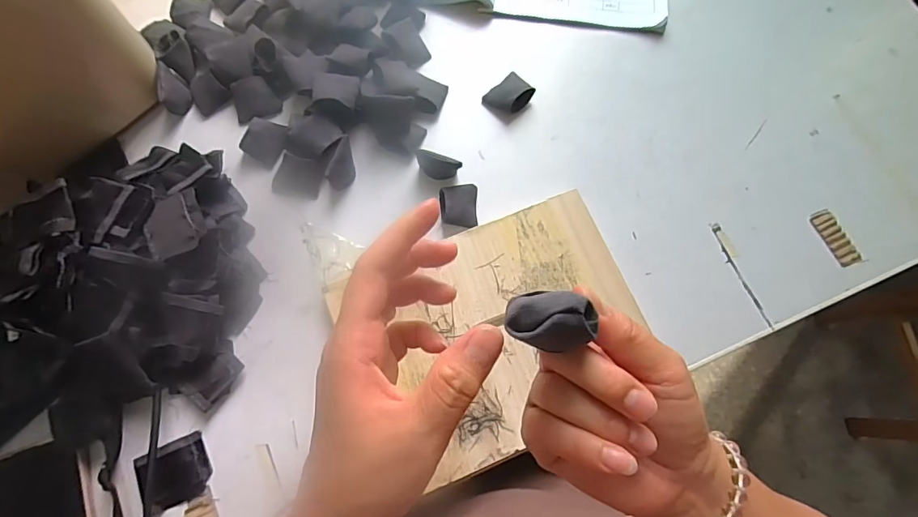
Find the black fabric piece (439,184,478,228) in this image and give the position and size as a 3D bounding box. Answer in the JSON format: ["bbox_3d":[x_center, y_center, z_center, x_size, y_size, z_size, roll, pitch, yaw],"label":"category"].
[{"bbox_3d":[0.000,-0.050,0.425,0.041,0.010,0.041,7,71,-35],"label":"black fabric piece"}]

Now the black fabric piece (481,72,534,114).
[{"bbox_3d":[0.051,-0.165,0.465,0.044,0.016,0.035,-38,79,-11],"label":"black fabric piece"}]

